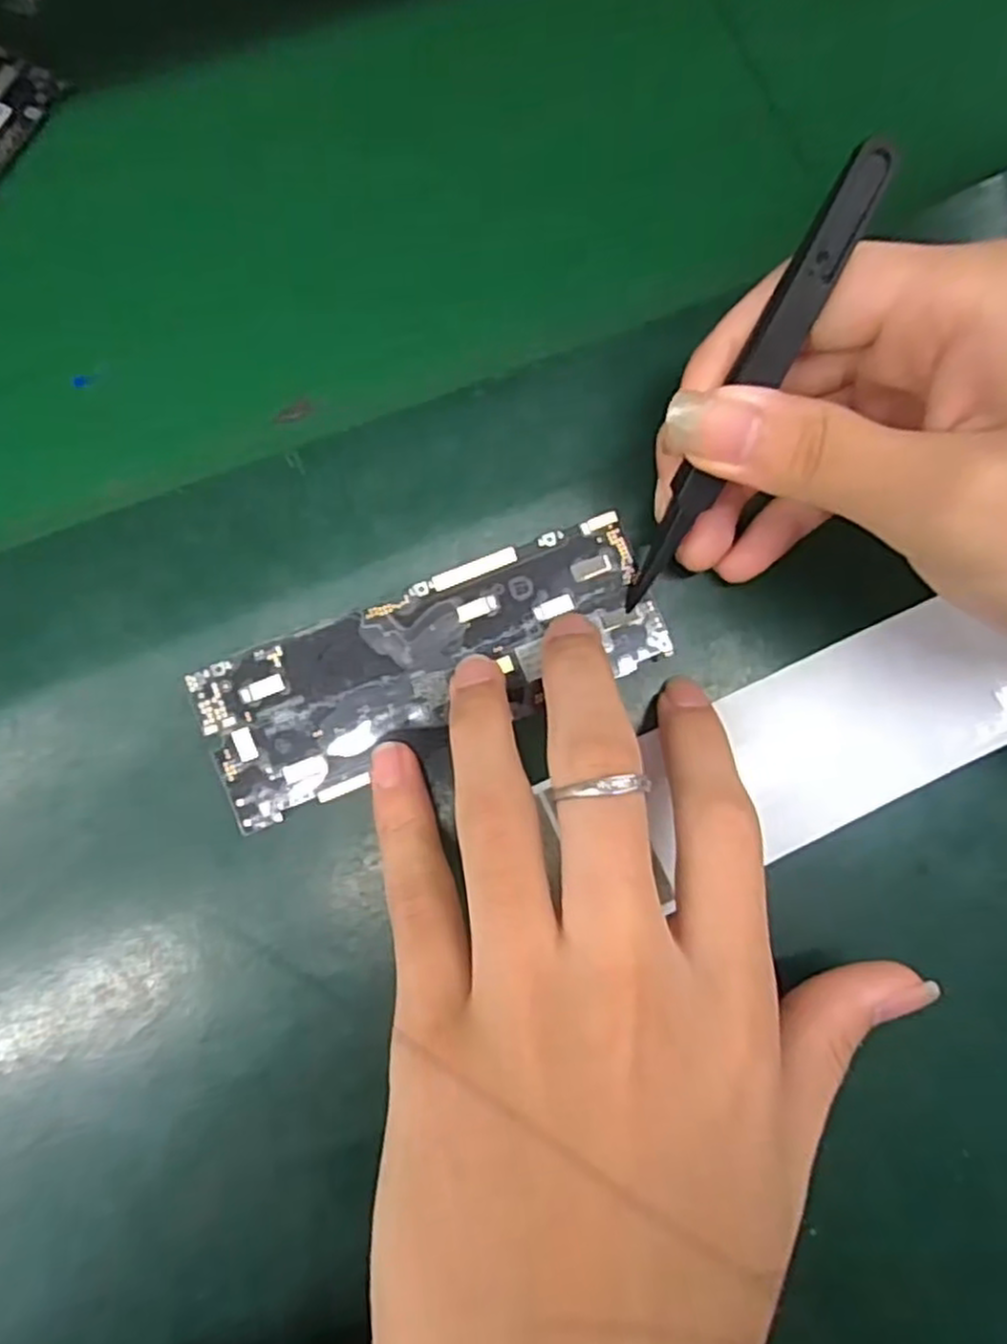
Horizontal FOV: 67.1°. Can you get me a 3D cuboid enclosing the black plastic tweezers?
[{"bbox_3d":[0.057,-0.064,0.183,0.010,0.009,0.112,24,118,-1],"label":"black plastic tweezers"}]

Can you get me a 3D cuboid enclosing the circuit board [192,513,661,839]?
[{"bbox_3d":[-0.018,-0.002,0.206,0.123,0.004,0.044,-25,85,-7],"label":"circuit board"}]

